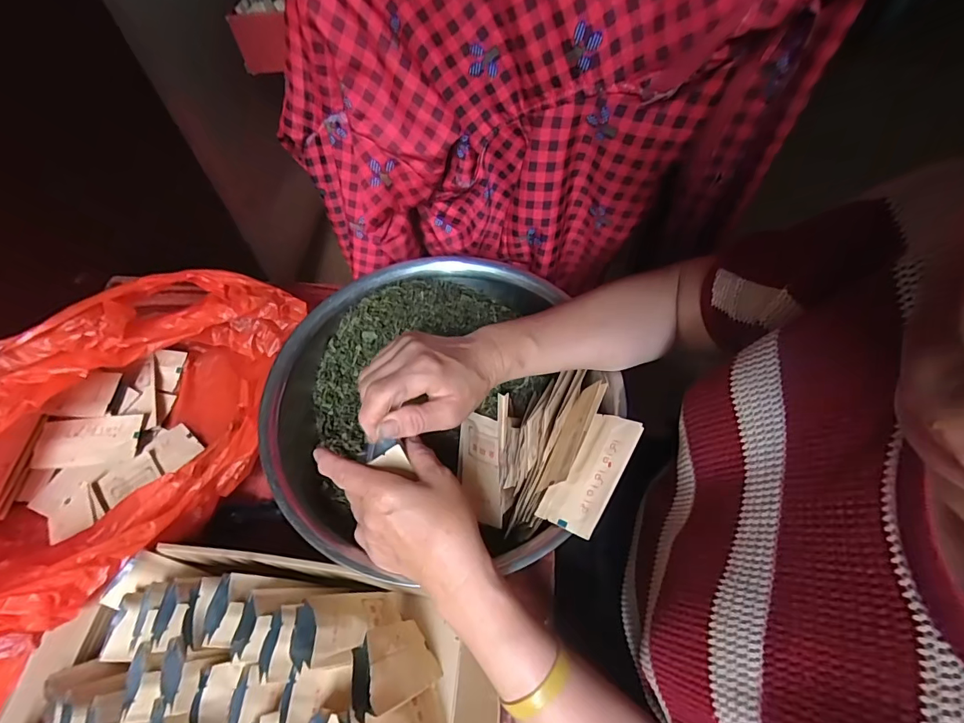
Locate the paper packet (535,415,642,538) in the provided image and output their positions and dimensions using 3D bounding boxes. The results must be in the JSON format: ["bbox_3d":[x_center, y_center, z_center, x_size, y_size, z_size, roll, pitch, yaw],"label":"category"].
[{"bbox_3d":[0.093,0.093,0.397,0.048,0.005,0.110,18,62,36],"label":"paper packet"}]

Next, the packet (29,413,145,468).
[{"bbox_3d":[-0.434,0.086,0.507,0.110,0.011,0.051,-7,57,-3],"label":"packet"}]

